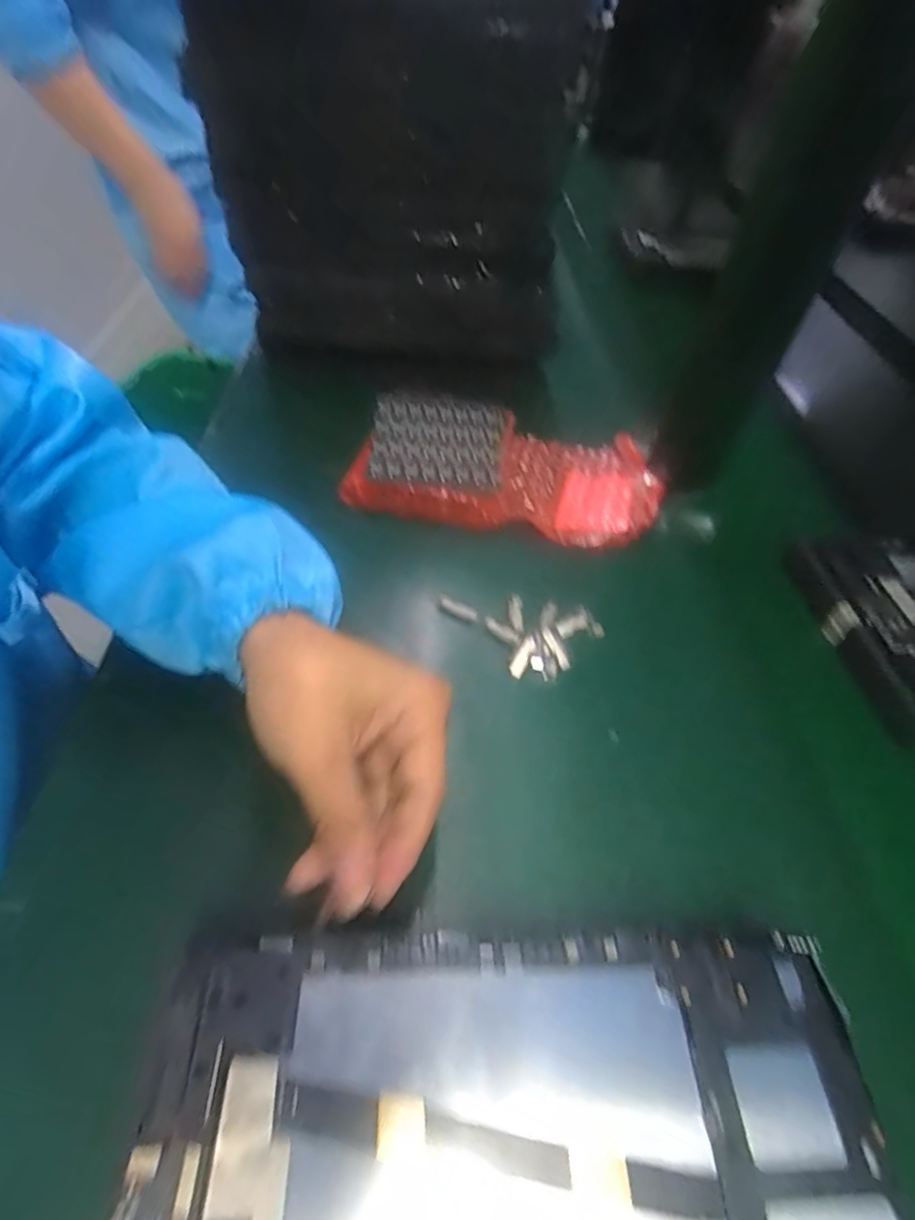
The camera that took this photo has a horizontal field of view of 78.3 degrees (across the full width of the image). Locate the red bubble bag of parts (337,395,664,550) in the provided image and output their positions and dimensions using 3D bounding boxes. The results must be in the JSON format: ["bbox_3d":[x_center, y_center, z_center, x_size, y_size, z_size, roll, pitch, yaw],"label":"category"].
[{"bbox_3d":[0.037,-0.108,0.425,0.219,0.029,0.121,8,49,1],"label":"red bubble bag of parts"}]

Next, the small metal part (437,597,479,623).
[{"bbox_3d":[0.000,0.000,0.352,0.029,0.004,0.008,26,52,16],"label":"small metal part"}]

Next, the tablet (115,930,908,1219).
[{"bbox_3d":[0.020,0.181,0.168,0.233,0.010,0.146,2,50,-4],"label":"tablet"}]

